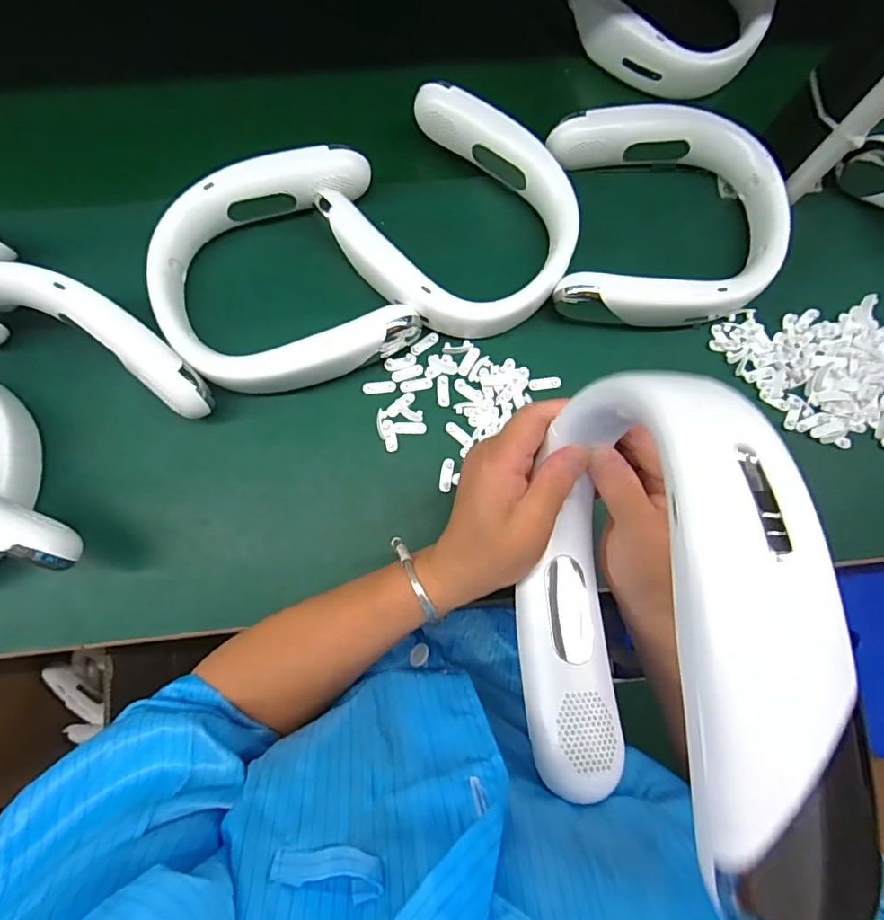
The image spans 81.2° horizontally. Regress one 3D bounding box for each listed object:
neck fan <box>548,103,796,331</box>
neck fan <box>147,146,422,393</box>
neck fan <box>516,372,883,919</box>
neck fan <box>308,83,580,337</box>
[{"bbox_3d":[0.196,-0.211,0.453,0.190,0.042,0.186,2,82,-2],"label":"neck fan"},{"bbox_3d":[-0.138,-0.156,0.433,0.197,0.047,0.196,-20,84,-5],"label":"neck fan"},{"bbox_3d":[0.088,0.075,0.231,0.076,0.163,0.181,-3,82,-3],"label":"neck fan"},{"bbox_3d":[0.016,-0.207,0.448,0.200,0.042,0.188,37,82,3],"label":"neck fan"}]

